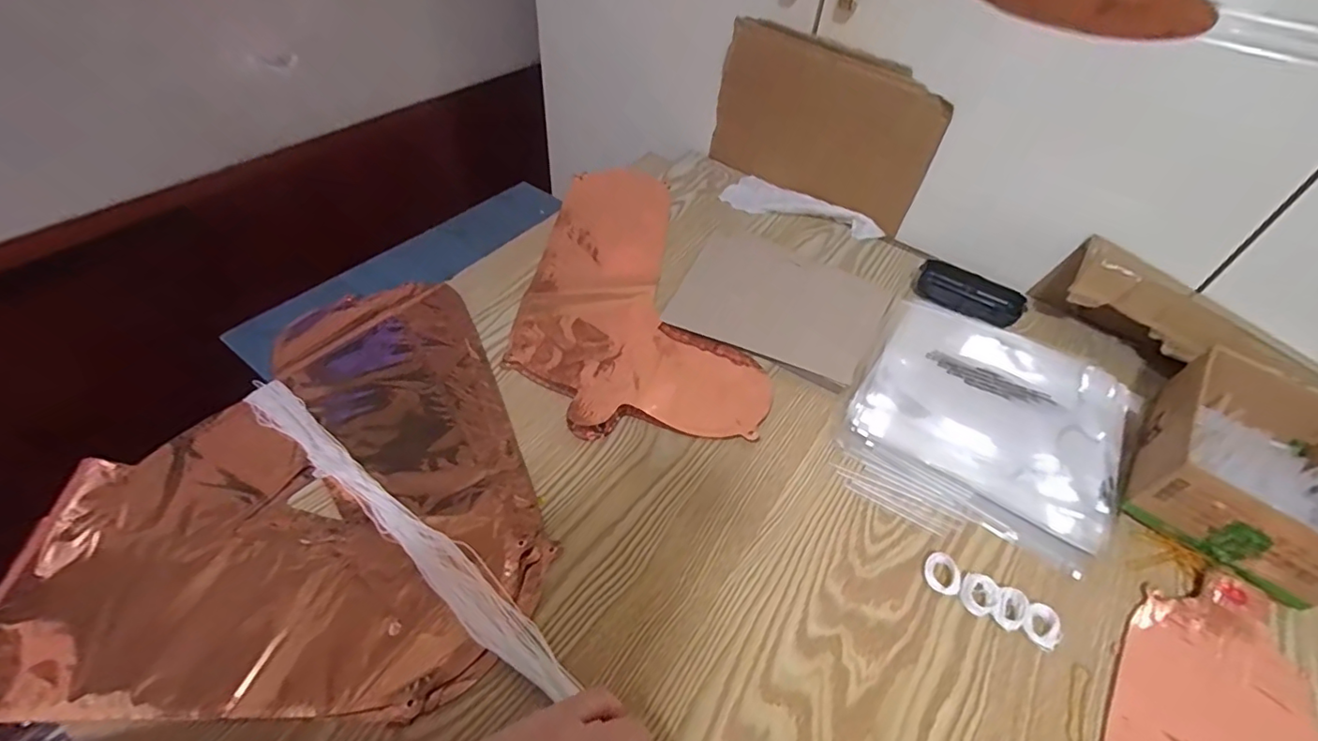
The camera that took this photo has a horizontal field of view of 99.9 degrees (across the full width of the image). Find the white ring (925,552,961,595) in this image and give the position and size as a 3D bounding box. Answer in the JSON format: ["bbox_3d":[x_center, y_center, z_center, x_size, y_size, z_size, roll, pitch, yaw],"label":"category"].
[{"bbox_3d":[0.206,0.147,0.402,0.023,0.008,0.028,14,48,6],"label":"white ring"}]

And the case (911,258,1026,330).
[{"bbox_3d":[0.346,-0.087,0.618,0.109,0.025,0.045,32,53,21],"label":"case"}]

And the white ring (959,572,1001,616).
[{"bbox_3d":[0.227,0.158,0.393,0.024,0.009,0.029,39,55,25],"label":"white ring"}]

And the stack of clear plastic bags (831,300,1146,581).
[{"bbox_3d":[0.296,0.038,0.499,0.223,0.022,0.275,31,52,20],"label":"stack of clear plastic bags"}]

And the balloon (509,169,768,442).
[{"bbox_3d":[-0.049,-0.092,0.583,0.211,0.016,0.404,-9,50,-14],"label":"balloon"}]

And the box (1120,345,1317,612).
[{"bbox_3d":[0.478,0.074,0.450,0.125,0.066,0.191,36,54,24],"label":"box"}]

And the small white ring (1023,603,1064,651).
[{"bbox_3d":[0.263,0.175,0.379,0.022,0.011,0.025,-19,53,-21],"label":"small white ring"}]

